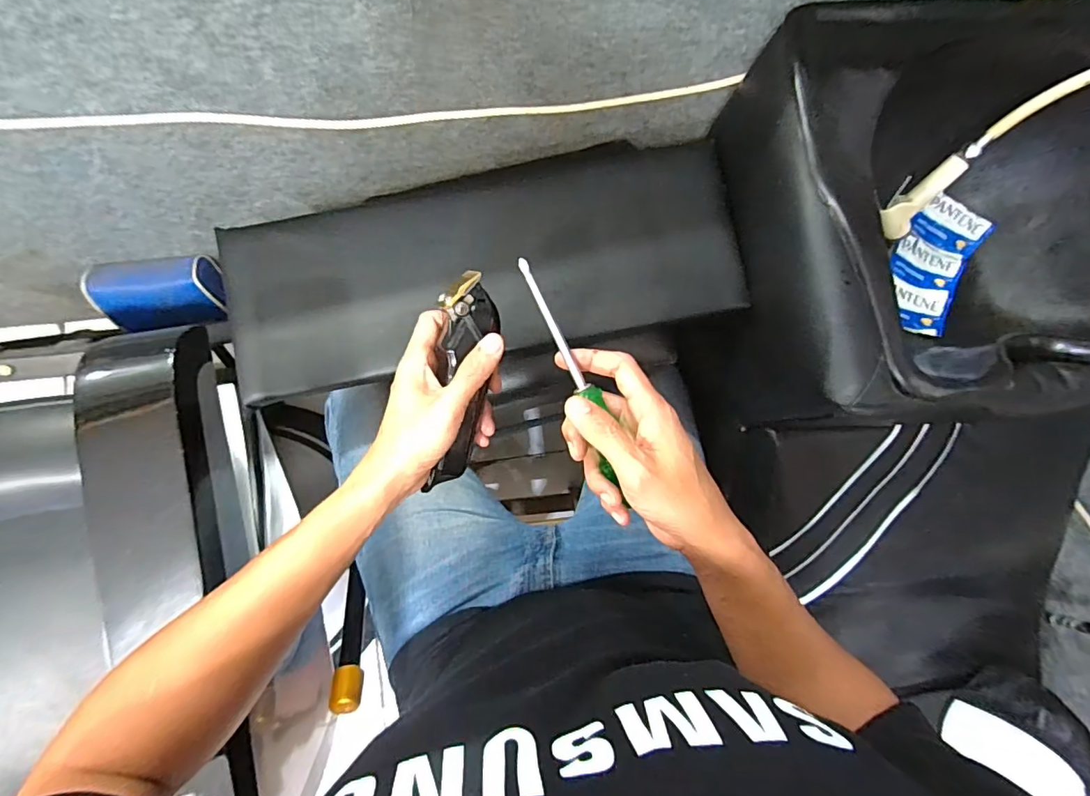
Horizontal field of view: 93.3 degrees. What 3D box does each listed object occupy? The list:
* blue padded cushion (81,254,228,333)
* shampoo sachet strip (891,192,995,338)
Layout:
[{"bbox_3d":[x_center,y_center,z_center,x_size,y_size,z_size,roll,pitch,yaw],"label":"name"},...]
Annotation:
[{"bbox_3d":[-0.667,-0.180,0.895,0.206,0.079,0.102,-9,86,-8],"label":"blue padded cushion"},{"bbox_3d":[0.515,-0.177,0.691,0.100,0.036,0.179,35,82,-3],"label":"shampoo sachet strip"}]

